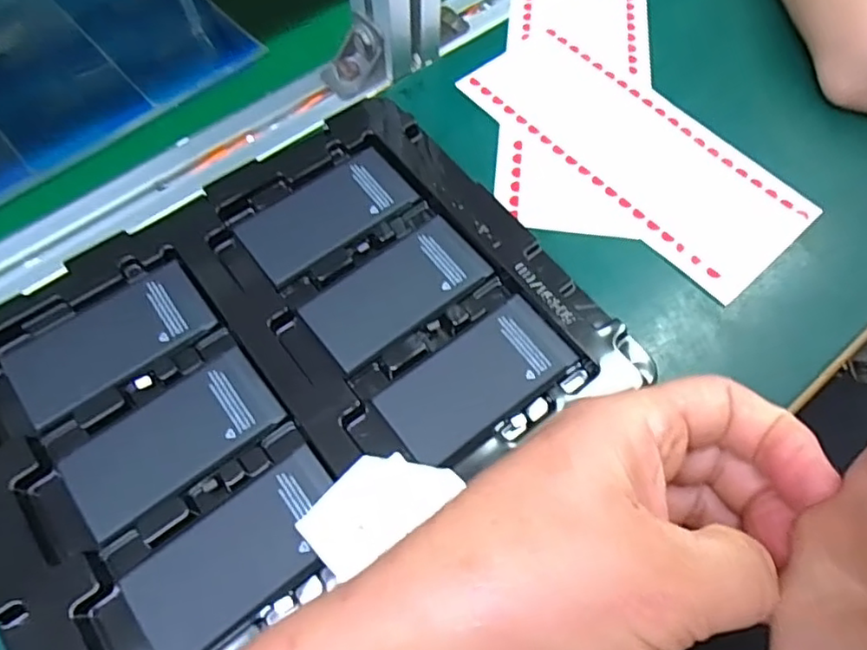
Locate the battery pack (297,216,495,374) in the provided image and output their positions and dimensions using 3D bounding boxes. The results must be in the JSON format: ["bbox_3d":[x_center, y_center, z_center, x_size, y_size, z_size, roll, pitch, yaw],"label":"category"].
[{"bbox_3d":[-0.018,-0.016,0.301,0.086,0.007,0.043,-34,68,-16],"label":"battery pack"}]

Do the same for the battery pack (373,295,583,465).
[{"bbox_3d":[0.020,0.025,0.281,0.087,0.005,0.043,-33,68,-16],"label":"battery pack"}]

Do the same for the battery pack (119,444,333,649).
[{"bbox_3d":[-0.075,0.091,0.246,0.086,0.006,0.043,-37,69,-17],"label":"battery pack"}]

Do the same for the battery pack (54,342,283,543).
[{"bbox_3d":[-0.112,0.049,0.267,0.087,0.006,0.044,-37,69,-17],"label":"battery pack"}]

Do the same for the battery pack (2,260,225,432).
[{"bbox_3d":[-0.150,0.007,0.286,0.087,0.004,0.046,-33,68,-16],"label":"battery pack"}]

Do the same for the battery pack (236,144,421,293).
[{"bbox_3d":[-0.054,-0.057,0.319,0.087,0.005,0.044,-36,68,-17],"label":"battery pack"}]

